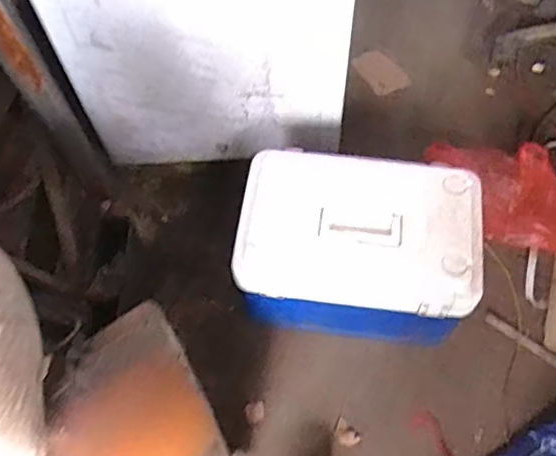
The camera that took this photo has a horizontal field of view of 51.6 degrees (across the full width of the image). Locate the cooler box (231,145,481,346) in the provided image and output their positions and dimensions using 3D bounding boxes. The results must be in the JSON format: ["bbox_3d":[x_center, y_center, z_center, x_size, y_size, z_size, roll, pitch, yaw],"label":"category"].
[{"bbox_3d":[0.165,0.045,1.250,0.467,0.311,0.301,5,63,5],"label":"cooler box"}]

